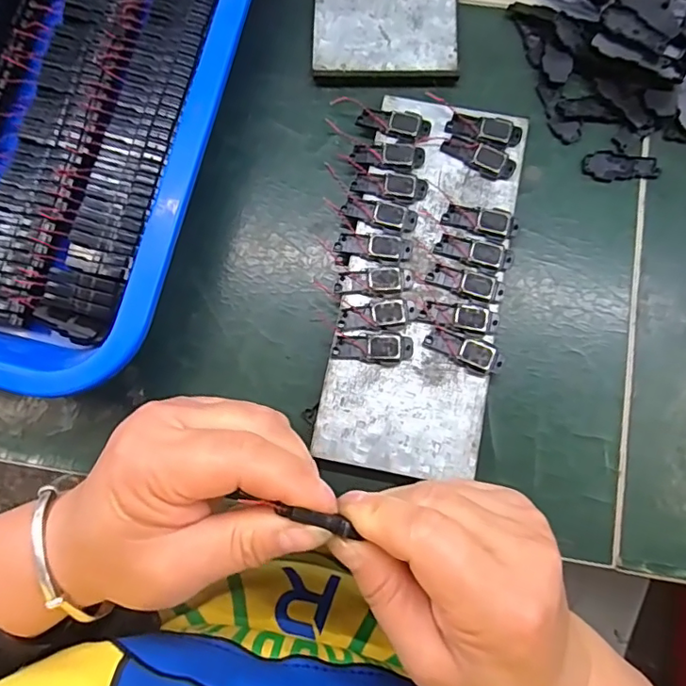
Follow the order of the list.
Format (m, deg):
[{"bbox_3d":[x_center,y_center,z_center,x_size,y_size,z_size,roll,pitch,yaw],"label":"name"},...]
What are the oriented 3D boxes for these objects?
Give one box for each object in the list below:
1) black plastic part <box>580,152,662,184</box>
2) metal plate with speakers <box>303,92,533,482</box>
[{"bbox_3d":[0.150,-0.094,0.285,0.039,0.004,0.017,10,81,4],"label":"black plastic part"},{"bbox_3d":[0.039,-0.032,0.272,0.087,0.016,0.192,10,81,4],"label":"metal plate with speakers"}]

